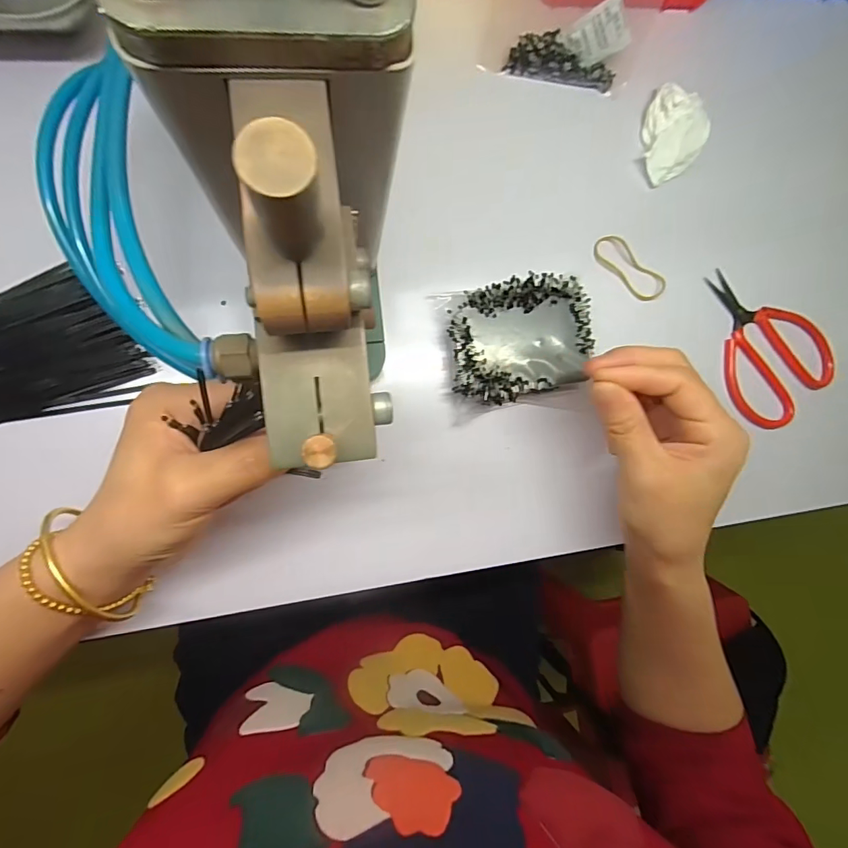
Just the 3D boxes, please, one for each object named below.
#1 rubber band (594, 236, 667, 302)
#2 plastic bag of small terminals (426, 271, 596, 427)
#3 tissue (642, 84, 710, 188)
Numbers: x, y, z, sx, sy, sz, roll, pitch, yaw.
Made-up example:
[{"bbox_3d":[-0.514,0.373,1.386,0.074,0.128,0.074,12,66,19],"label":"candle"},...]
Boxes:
[{"bbox_3d":[0.139,-0.104,0.313,0.056,0.004,0.019,41,84,-6],"label":"rubber band"},{"bbox_3d":[0.059,-0.048,0.293,0.092,0.020,0.083,-12,91,-8],"label":"plastic bag of small terminals"},{"bbox_3d":[0.167,-0.191,0.310,0.040,0.015,0.059,16,87,-8],"label":"tissue"}]

